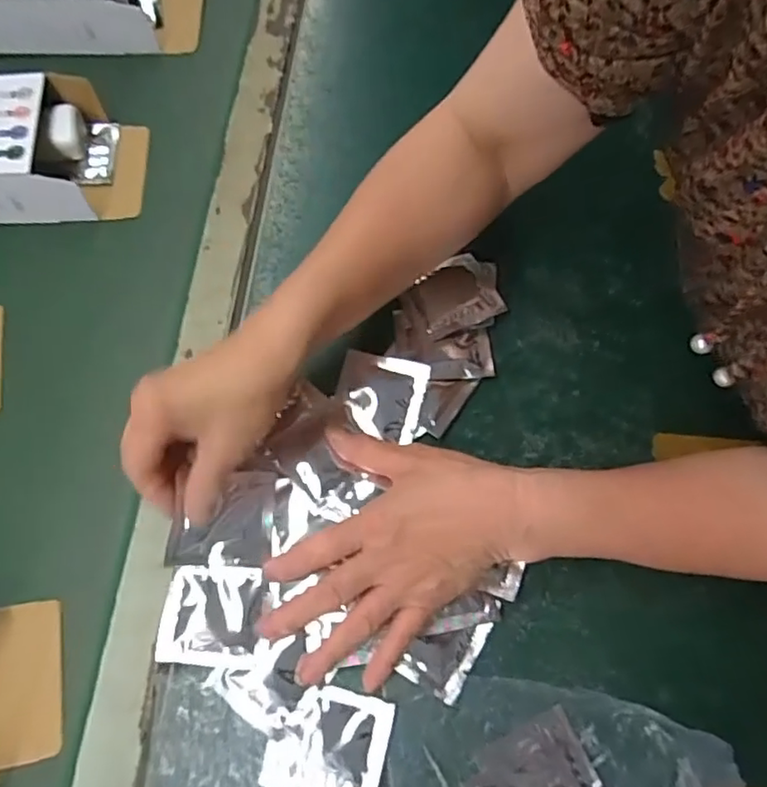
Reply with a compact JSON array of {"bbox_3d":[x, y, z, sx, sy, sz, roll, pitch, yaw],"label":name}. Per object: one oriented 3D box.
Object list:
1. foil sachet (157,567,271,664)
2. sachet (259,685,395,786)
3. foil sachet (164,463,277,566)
[{"bbox_3d":[-0.112,0.146,0.397,0.066,0.007,0.061,3,71,1],"label":"foil sachet"},{"bbox_3d":[-0.035,0.218,0.372,0.070,0.012,0.062,13,72,5],"label":"sachet"},{"bbox_3d":[-0.107,0.082,0.400,0.066,0.007,0.062,8,83,-26],"label":"foil sachet"}]

